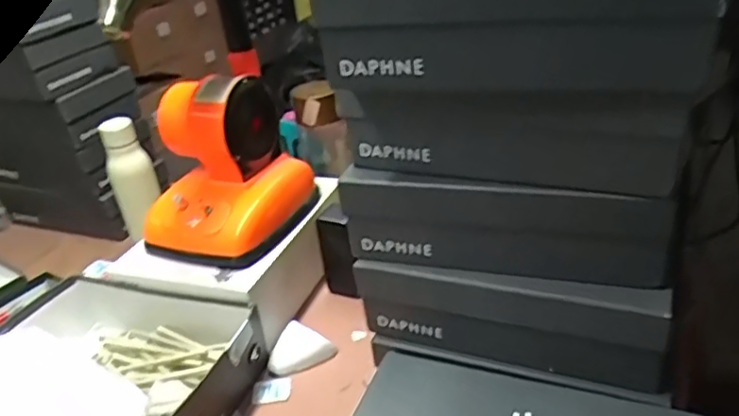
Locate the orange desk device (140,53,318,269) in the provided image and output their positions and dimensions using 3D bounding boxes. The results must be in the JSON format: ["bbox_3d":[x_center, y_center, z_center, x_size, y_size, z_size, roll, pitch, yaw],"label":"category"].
[{"bbox_3d":[-0.197,-0.063,0.832,0.202,0.199,0.195,5,32,20],"label":"orange desk device"}]

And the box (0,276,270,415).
[{"bbox_3d":[-0.327,0.204,0.715,0.327,0.101,0.284,7,33,23],"label":"box"}]

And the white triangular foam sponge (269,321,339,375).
[{"bbox_3d":[-0.088,0.180,0.778,0.064,0.032,0.067,11,35,28],"label":"white triangular foam sponge"}]

